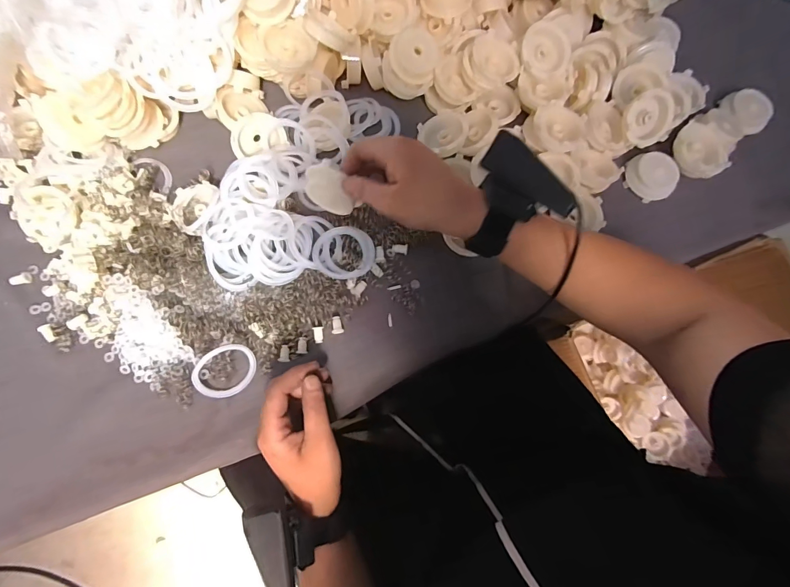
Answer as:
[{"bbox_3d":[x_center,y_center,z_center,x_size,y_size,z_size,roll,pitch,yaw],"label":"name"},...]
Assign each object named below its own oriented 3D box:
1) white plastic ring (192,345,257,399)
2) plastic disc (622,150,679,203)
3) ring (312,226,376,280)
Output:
[{"bbox_3d":[-0.159,0.073,0.359,0.055,0.007,0.046,-13,92,-13],"label":"white plastic ring"},{"bbox_3d":[0.275,-0.125,0.408,0.052,0.009,0.046,38,113,3],"label":"plastic disc"},{"bbox_3d":[-0.049,-0.040,0.372,0.057,0.013,0.054,0,77,-1],"label":"ring"}]

